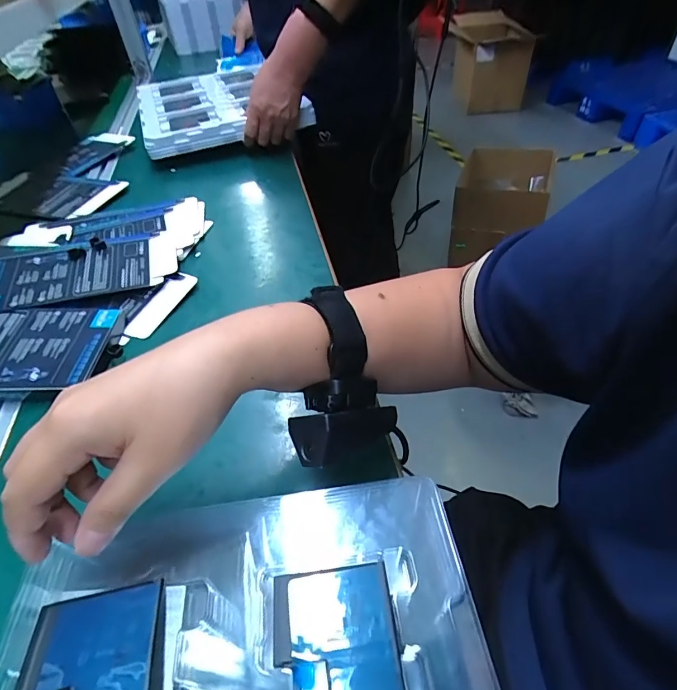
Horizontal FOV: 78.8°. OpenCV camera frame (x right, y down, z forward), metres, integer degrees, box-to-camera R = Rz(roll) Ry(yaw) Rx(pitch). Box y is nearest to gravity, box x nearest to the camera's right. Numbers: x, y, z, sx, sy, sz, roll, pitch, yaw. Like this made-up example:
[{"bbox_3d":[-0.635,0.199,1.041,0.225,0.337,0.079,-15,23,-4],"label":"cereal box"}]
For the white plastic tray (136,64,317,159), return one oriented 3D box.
[{"bbox_3d":[-0.232,-0.449,0.771,0.263,0.050,0.325,-17,48,-11],"label":"white plastic tray"}]

